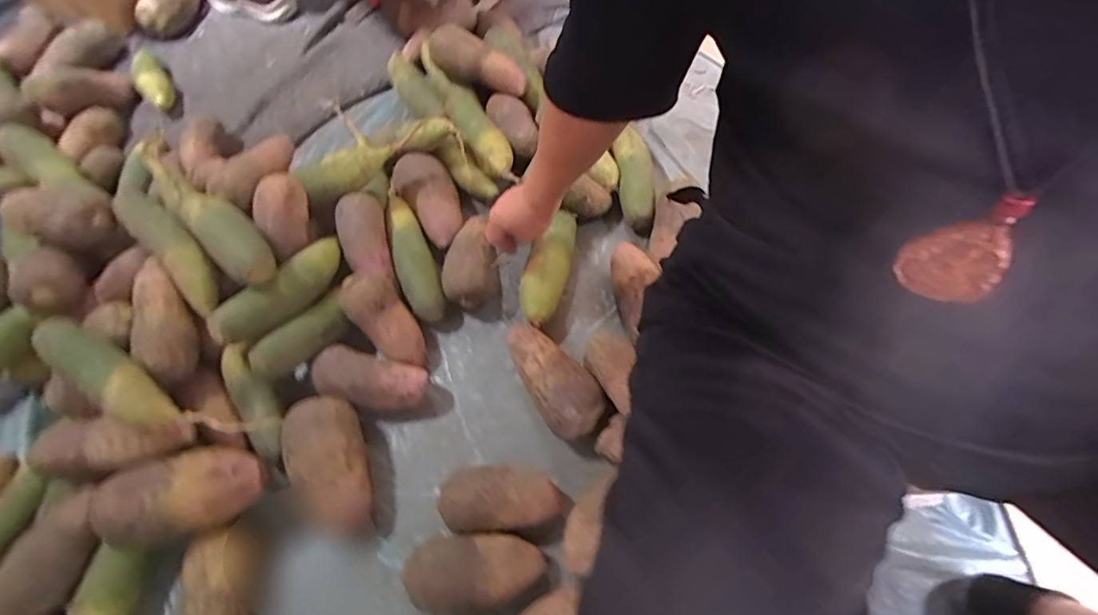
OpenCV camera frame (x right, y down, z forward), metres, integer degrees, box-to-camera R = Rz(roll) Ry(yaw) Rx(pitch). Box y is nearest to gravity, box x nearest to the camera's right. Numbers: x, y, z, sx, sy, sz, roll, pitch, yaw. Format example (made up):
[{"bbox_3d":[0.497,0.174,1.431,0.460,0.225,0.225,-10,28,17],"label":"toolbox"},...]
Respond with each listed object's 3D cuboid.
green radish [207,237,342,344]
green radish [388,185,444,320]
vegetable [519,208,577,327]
[{"bbox_3d":[-0.335,-0.027,0.665,0.053,0.048,0.195,24,49,16],"label":"green radish"},{"bbox_3d":[-0.196,-0.084,0.749,0.049,0.045,0.212,-16,61,-6],"label":"green radish"},{"bbox_3d":[0.003,-0.058,0.738,0.065,0.051,0.190,12,62,10],"label":"vegetable"}]

